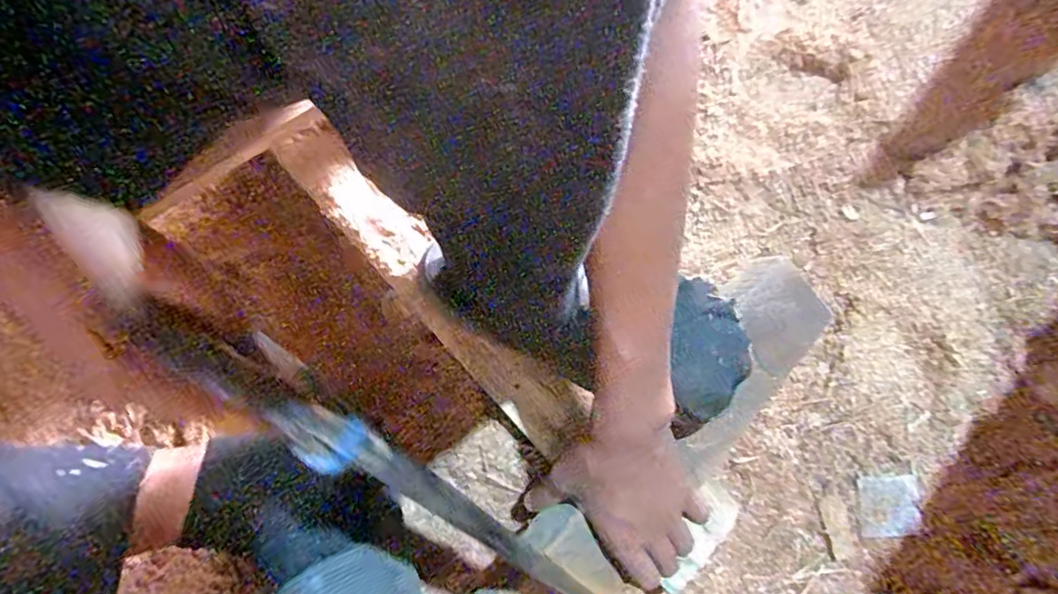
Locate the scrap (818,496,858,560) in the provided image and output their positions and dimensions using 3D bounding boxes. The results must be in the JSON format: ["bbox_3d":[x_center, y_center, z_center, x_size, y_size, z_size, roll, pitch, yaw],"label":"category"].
[{"bbox_3d":[0.263,0.196,0.498,0.021,0.007,0.054,-14,77,-5],"label":"scrap"}]

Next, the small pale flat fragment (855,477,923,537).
[{"bbox_3d":[0.309,0.179,0.500,0.052,0.006,0.050,-3,76,-2],"label":"small pale flat fragment"}]

